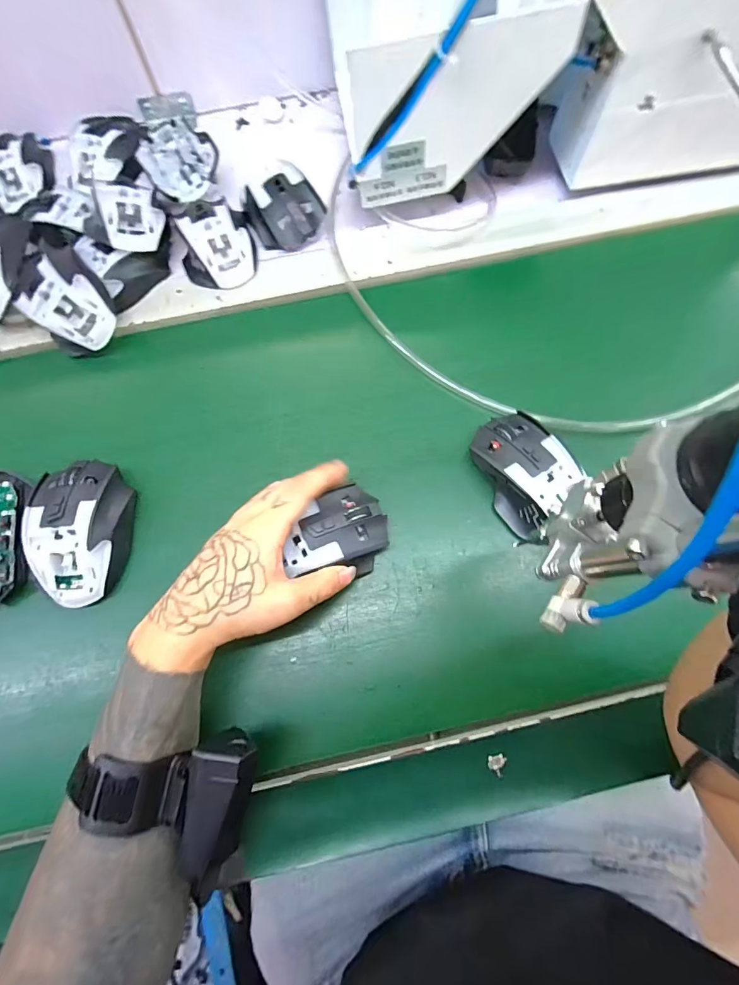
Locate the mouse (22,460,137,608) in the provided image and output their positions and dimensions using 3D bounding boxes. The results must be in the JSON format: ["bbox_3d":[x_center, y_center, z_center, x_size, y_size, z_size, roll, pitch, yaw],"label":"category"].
[{"bbox_3d":[-0.229,0.030,0.340,0.067,0.036,0.111,-12,73,-2],"label":"mouse"}]

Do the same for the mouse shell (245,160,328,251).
[{"bbox_3d":[-0.086,-0.286,0.432,0.065,0.040,0.080,-37,75,-9],"label":"mouse shell"}]

